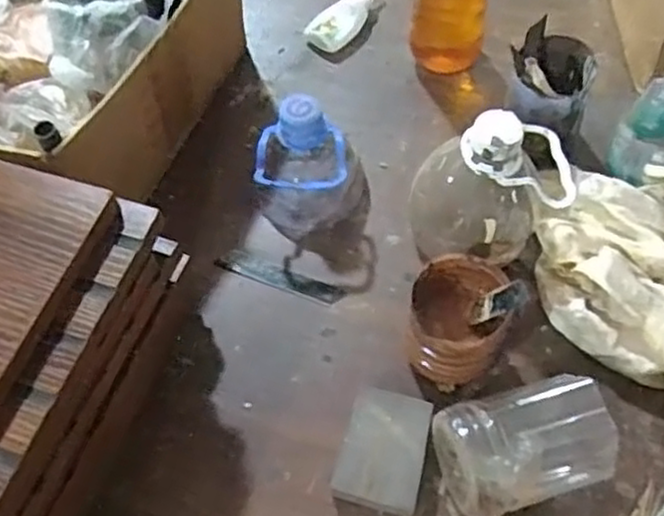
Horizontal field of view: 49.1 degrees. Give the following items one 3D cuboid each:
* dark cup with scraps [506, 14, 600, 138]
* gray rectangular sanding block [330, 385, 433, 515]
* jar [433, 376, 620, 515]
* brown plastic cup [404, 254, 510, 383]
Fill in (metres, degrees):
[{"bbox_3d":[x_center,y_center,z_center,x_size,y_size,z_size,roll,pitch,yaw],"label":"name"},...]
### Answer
[{"bbox_3d":[0.165,-0.130,0.556,0.060,0.090,0.073,10,61,10],"label":"dark cup with scraps"},{"bbox_3d":[0.034,0.125,0.466,0.051,0.030,0.070,15,61,12],"label":"gray rectangular sanding block"},{"bbox_3d":[0.117,0.118,0.447,0.098,0.062,0.062,-17,60,-6],"label":"jar"},{"bbox_3d":[0.083,0.046,0.485,0.062,0.072,0.069,15,62,12],"label":"brown plastic cup"}]

